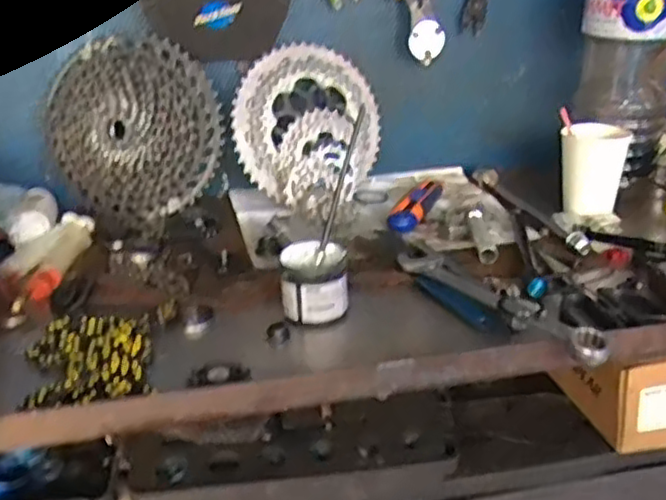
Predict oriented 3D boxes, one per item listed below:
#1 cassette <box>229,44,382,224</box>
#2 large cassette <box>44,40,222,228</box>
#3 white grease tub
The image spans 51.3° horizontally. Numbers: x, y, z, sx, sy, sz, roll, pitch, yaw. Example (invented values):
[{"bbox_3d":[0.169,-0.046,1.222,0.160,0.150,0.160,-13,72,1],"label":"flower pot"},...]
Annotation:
[{"bbox_3d":[-0.024,-0.137,0.759,0.170,0.165,0.035,-50,12,-18],"label":"cassette"},{"bbox_3d":[-0.212,-0.125,0.713,0.188,0.192,0.045,-27,7,10],"label":"large cassette"},{"bbox_3d":[-0.014,0.024,0.554,0.053,0.045,0.054,-2,22,-3],"label":"white grease tub"}]

